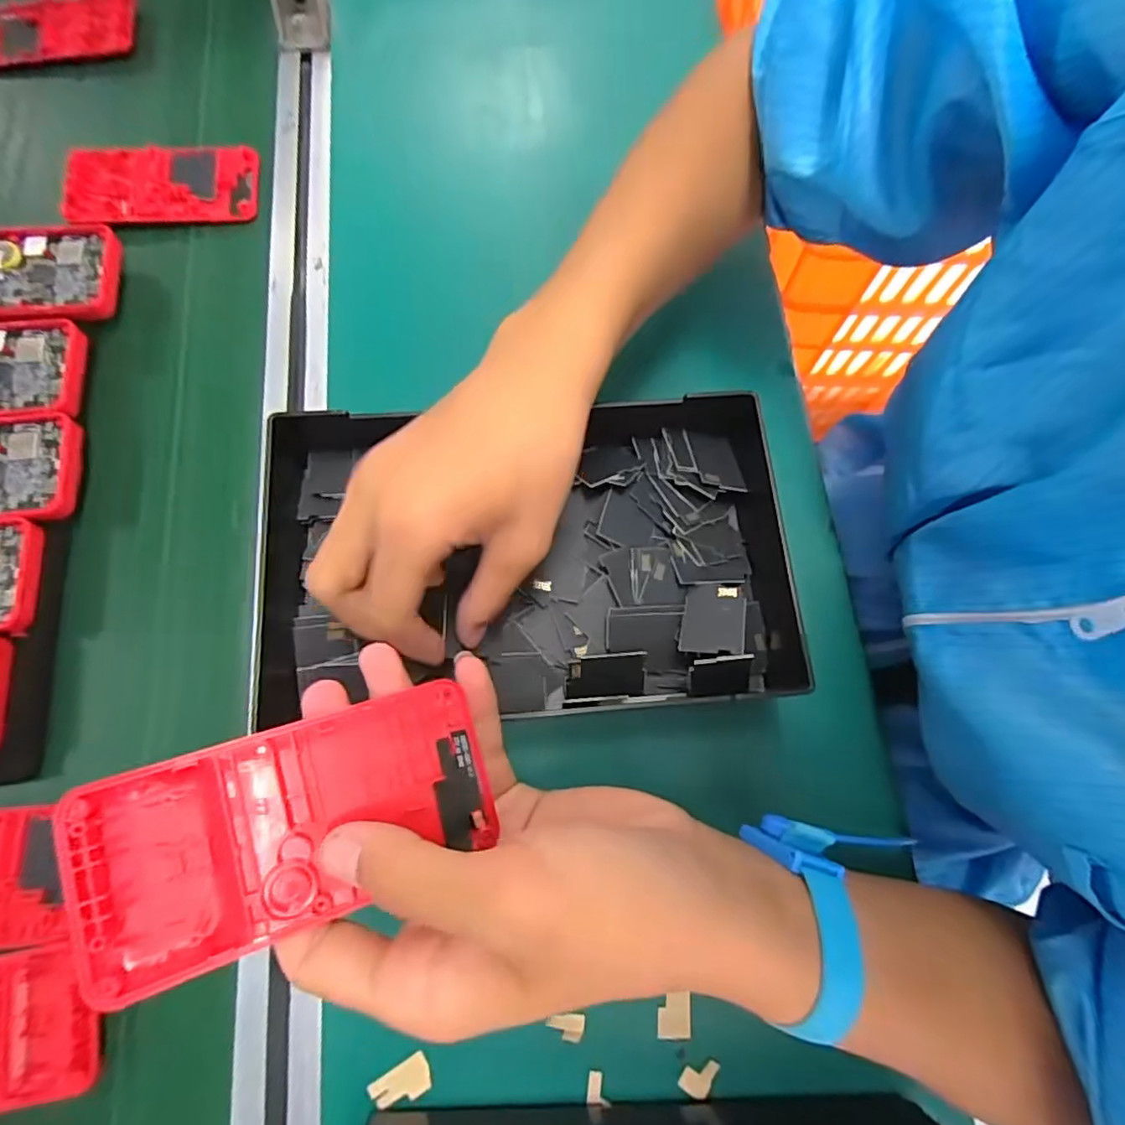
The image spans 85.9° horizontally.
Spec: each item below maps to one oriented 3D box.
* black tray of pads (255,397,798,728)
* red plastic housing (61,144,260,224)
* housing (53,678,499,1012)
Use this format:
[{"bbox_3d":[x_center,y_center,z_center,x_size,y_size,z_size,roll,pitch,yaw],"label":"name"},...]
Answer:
[{"bbox_3d":[-0.016,-0.005,0.320,0.283,0.049,0.162,-4,71,-2],"label":"black tray of pads"},{"bbox_3d":[-0.271,-0.257,0.409,0.119,0.017,0.061,-7,74,-3],"label":"red plastic housing"},{"bbox_3d":[-0.085,0.081,0.193,0.118,0.017,0.061,-19,72,-21],"label":"housing"}]

